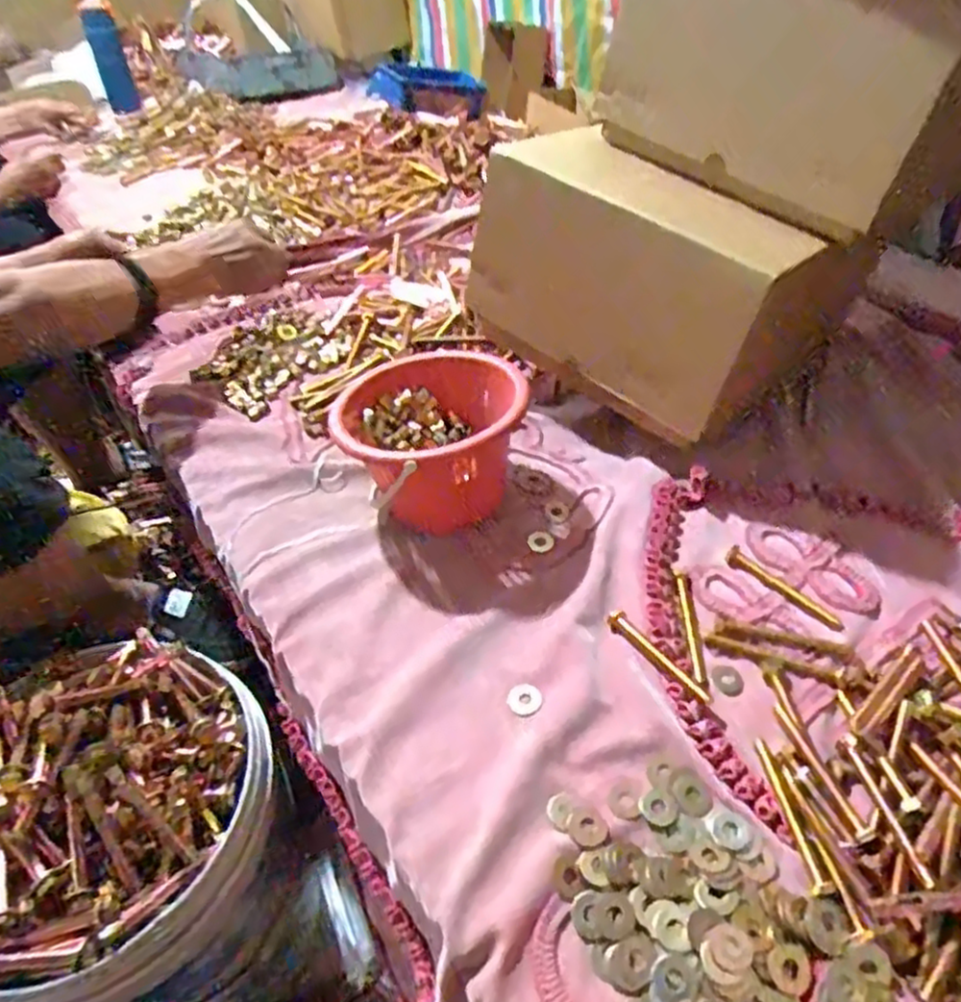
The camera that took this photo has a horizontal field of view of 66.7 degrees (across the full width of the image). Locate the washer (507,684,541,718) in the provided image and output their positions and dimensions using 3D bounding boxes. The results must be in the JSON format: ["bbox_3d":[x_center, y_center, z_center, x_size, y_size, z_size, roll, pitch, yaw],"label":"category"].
[{"bbox_3d":[0.033,0.150,0.551,0.025,0.004,0.025,-3,45,3],"label":"washer"}]

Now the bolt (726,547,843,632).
[{"bbox_3d":[0.254,0.073,0.613,0.015,0.008,0.106,-35,52,-25],"label":"bolt"}]

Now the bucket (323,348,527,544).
[{"bbox_3d":[-0.048,-0.057,0.685,0.152,0.115,0.158,-3,45,3],"label":"bucket"}]

